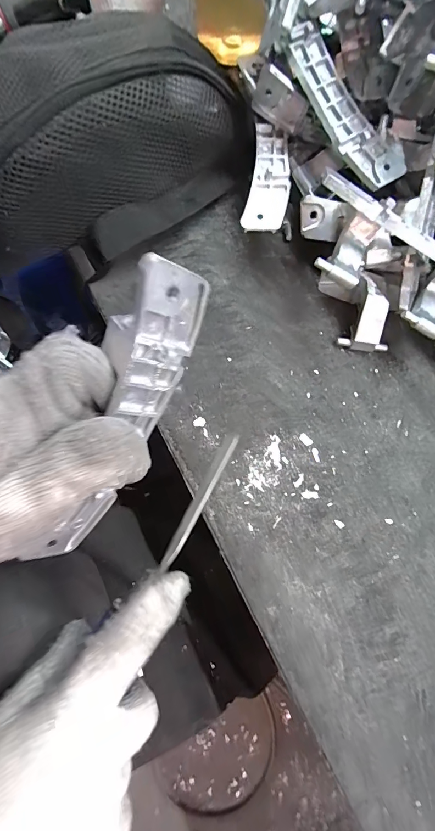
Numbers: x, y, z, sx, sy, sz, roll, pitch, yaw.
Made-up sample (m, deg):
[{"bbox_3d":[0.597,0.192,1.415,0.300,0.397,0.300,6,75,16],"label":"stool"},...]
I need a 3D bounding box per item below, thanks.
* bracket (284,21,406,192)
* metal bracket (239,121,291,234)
[{"bbox_3d":[0.091,-0.211,0.262,0.043,0.015,0.112,-36,95,-8],"label":"bracket"},{"bbox_3d":[0.040,-0.180,0.288,0.031,0.006,0.089,9,78,1],"label":"metal bracket"}]

